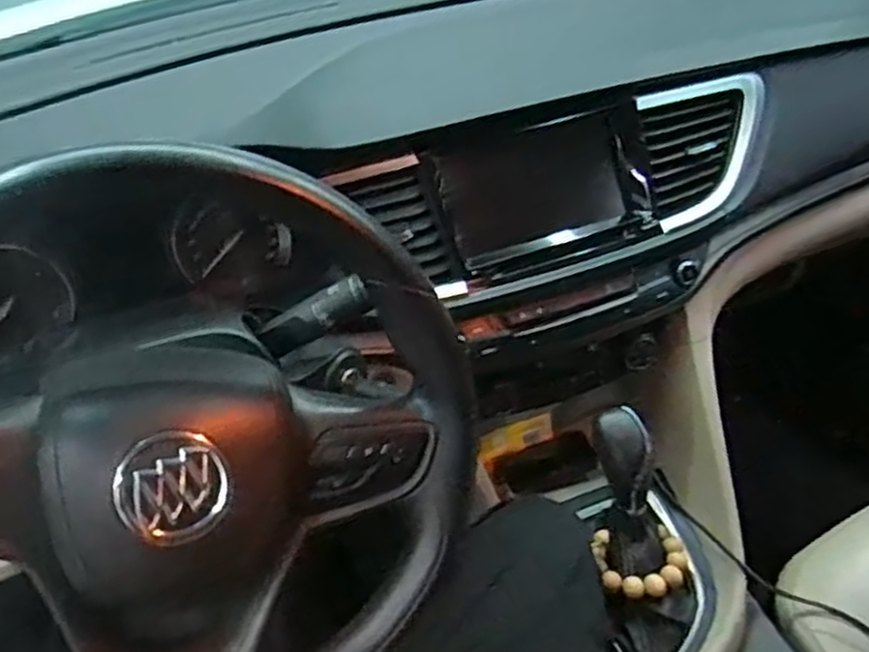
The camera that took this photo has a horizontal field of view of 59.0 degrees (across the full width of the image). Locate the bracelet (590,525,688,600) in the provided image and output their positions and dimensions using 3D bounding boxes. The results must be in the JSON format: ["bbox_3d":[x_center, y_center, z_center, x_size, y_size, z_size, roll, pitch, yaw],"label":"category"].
[{"bbox_3d":[0.196,0.220,0.721,0.086,0.023,0.076,-4,38,2],"label":"bracelet"}]

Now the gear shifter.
[{"bbox_3d":[0.180,0.155,0.725,0.049,0.160,0.059,-14,17,-11],"label":"gear shifter"}]

